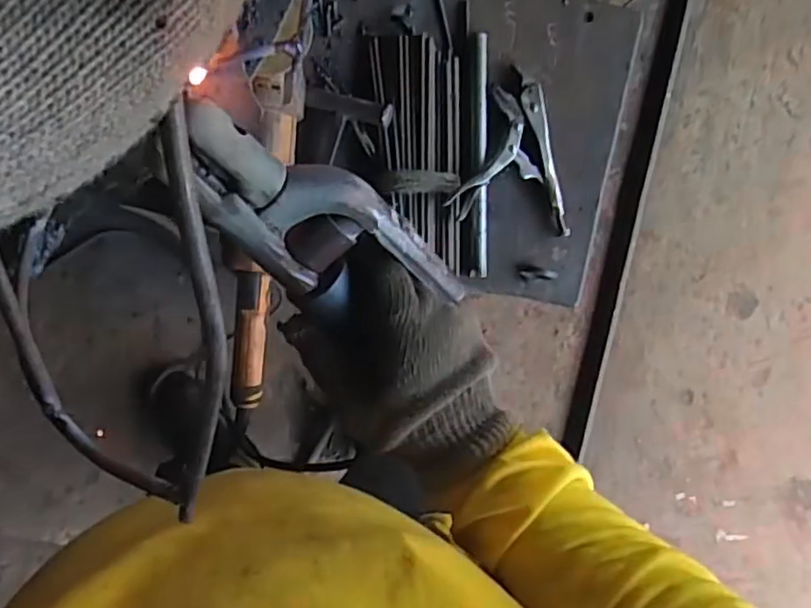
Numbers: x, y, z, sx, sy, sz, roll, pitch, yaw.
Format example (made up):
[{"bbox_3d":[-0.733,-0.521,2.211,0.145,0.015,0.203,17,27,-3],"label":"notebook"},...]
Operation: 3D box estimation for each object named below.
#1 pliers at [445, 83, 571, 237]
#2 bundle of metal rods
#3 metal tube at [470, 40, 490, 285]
[{"bbox_3d":[0.102,-0.146,0.683,0.117,0.022,0.154,-7,93,-8],"label":"pliers"},{"bbox_3d":[0.019,-0.157,0.677,0.083,0.019,0.230,-7,93,-8],"label":"bundle of metal rods"},{"bbox_3d":[0.076,-0.152,0.684,0.019,0.013,0.244,0,92,-8],"label":"metal tube"}]

